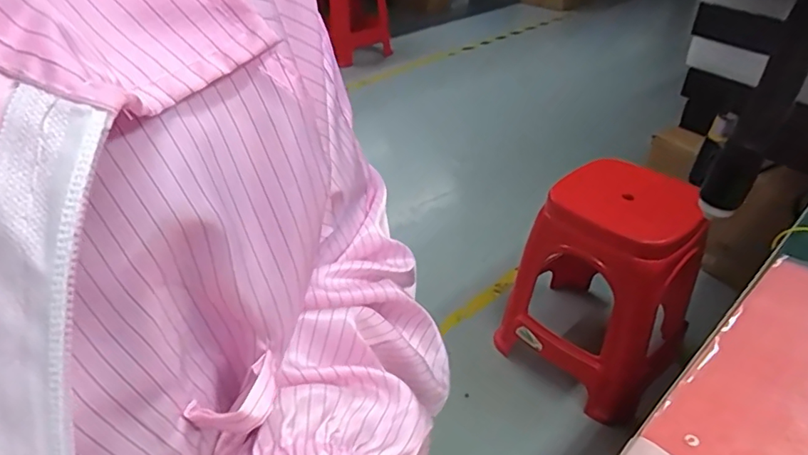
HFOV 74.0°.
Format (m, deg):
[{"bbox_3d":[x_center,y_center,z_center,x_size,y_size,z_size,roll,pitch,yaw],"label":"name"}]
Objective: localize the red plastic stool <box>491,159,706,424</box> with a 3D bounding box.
[{"bbox_3d":[0.441,0.112,1.198,0.331,0.431,0.303,28,44,34],"label":"red plastic stool"}]

